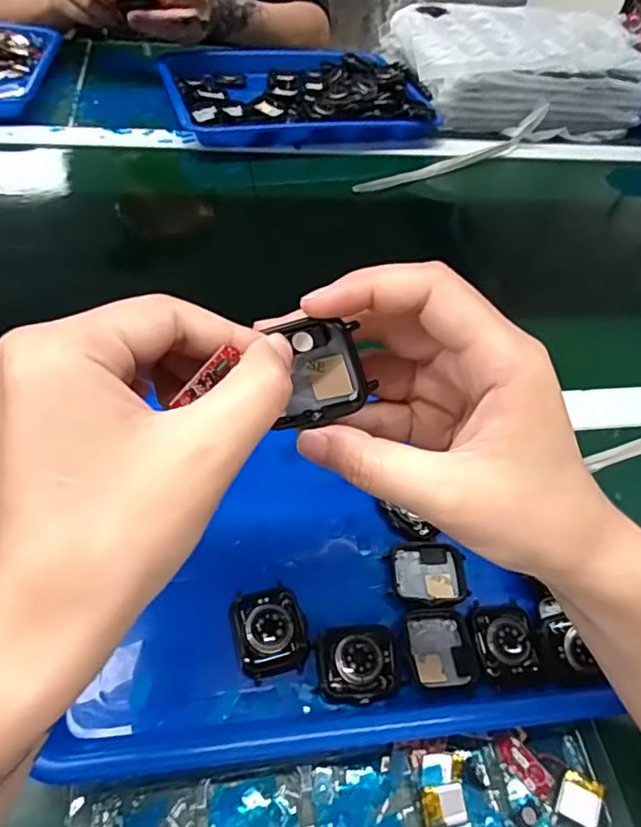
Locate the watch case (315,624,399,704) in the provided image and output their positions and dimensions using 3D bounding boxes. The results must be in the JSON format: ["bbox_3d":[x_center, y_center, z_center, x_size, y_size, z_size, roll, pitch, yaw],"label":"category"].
[{"bbox_3d":[0.020,0.130,0.308,0.042,0.008,0.038,-3,54,-8],"label":"watch case"}]

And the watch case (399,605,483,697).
[{"bbox_3d":[0.065,0.129,0.320,0.037,0.009,0.044,-4,54,-9],"label":"watch case"}]

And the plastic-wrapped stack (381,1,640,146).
[{"bbox_3d":[0.282,-0.503,0.840,0.334,0.081,0.279,-1,50,-10],"label":"plastic-wrapped stack"}]

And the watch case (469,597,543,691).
[{"bbox_3d":[0.103,0.126,0.323,0.035,0.004,0.044,-4,54,-9],"label":"watch case"}]

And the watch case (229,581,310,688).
[{"bbox_3d":[-0.027,0.116,0.314,0.038,0.011,0.045,-11,56,-14],"label":"watch case"}]

